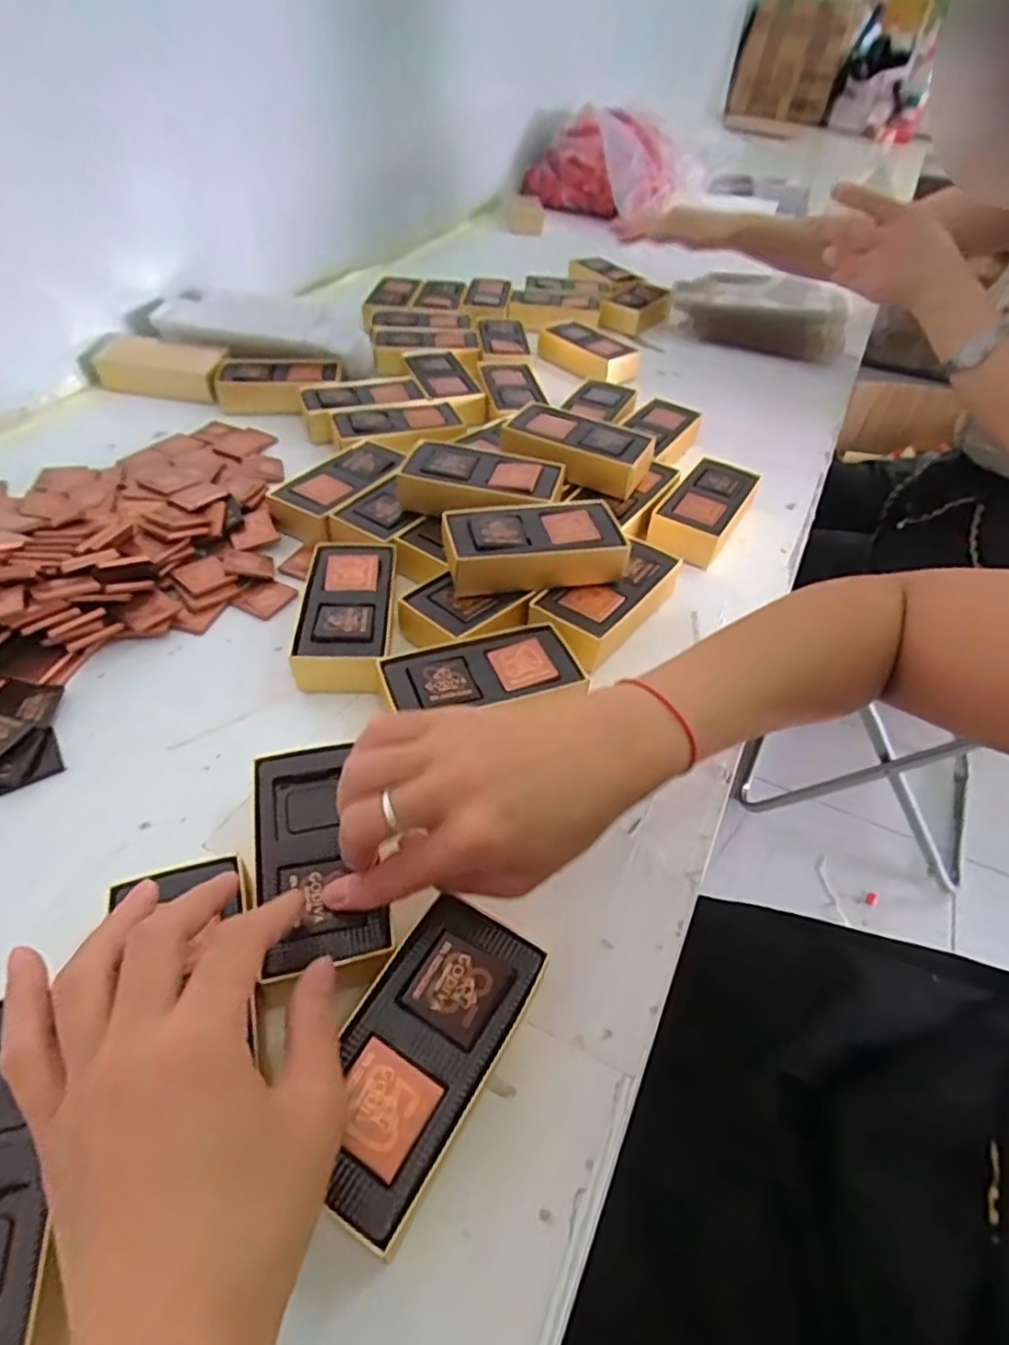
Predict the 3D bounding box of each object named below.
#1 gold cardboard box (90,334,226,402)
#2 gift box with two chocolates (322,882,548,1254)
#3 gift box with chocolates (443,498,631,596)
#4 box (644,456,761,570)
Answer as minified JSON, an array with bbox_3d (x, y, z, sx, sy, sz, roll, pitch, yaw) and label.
[{"bbox_3d":[-0.336,-0.306,0.676,0.117,0.034,0.069,7,45,3],"label":"gold cardboard box"},{"bbox_3d":[-0.032,0.150,0.266,0.053,0.034,0.109,25,49,19],"label":"gift box with two chocolates"},{"bbox_3d":[0.019,-0.082,0.449,0.114,0.035,0.061,-5,46,-10],"label":"gift box with chocolates"},{"bbox_3d":[0.164,-0.133,0.553,0.058,0.032,0.118,24,49,19],"label":"box"}]

